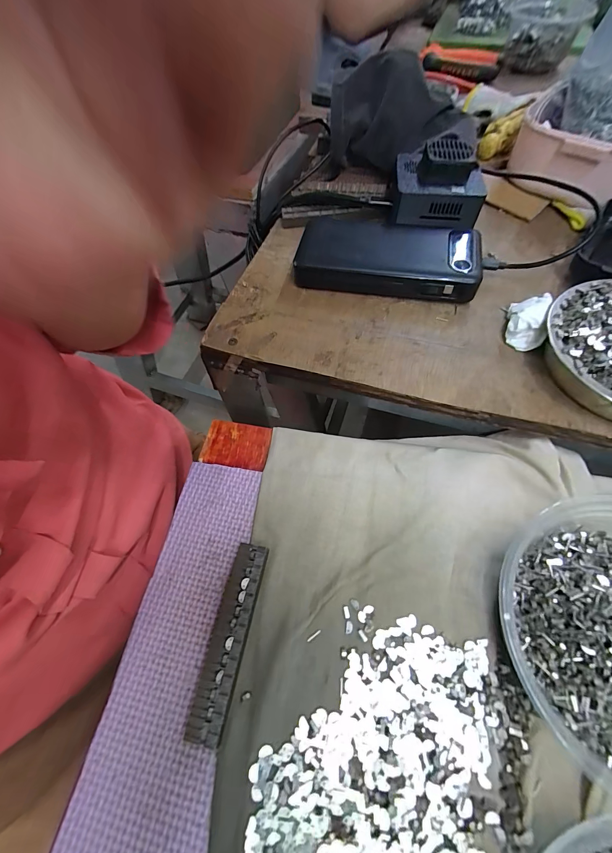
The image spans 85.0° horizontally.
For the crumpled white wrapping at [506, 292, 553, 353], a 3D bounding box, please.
[{"bbox_3d":[0.169,-0.081,0.255,0.024,0.025,0.040,19,60,12],"label":"crumpled white wrapping"}]

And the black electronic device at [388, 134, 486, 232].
[{"bbox_3d":[0.118,-0.221,0.299,0.076,0.041,0.076,8,58,5],"label":"black electronic device"}]

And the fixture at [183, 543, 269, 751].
[{"bbox_3d":[-0.043,0.119,0.192,0.019,0.014,0.096,10,58,7],"label":"fixture"}]

